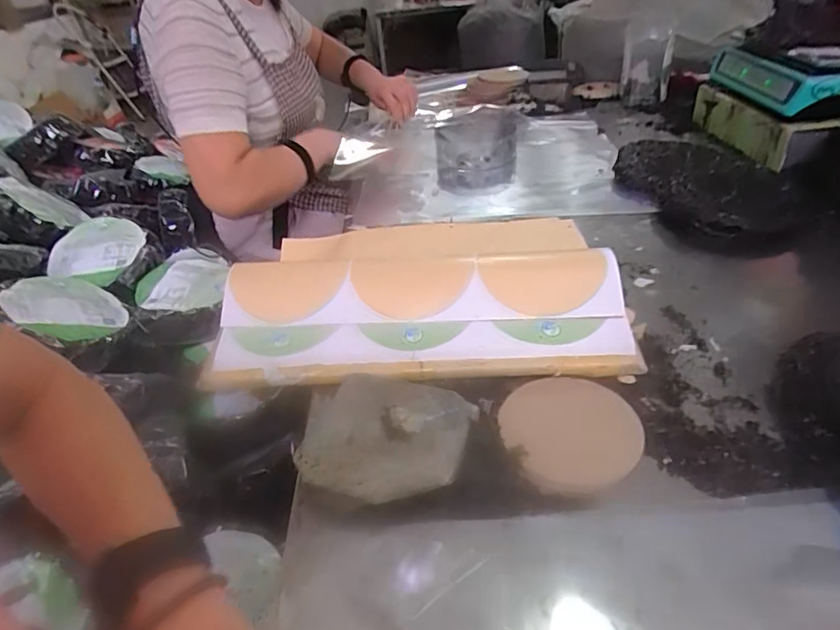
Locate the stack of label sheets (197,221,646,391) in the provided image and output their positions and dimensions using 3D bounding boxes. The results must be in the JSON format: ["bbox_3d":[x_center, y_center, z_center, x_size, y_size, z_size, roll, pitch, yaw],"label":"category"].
[{"bbox_3d":[-0.008,-0.015,0.651,0.495,0.099,0.207,-3,36,3],"label":"stack of label sheets"}]

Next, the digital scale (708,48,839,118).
[{"bbox_3d":[0.770,-0.474,0.990,0.294,0.092,0.345,-3,36,3],"label":"digital scale"}]

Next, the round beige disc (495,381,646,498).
[{"bbox_3d":[0.153,0.115,0.536,0.139,0.015,0.135,-3,36,3],"label":"round beige disc"}]

